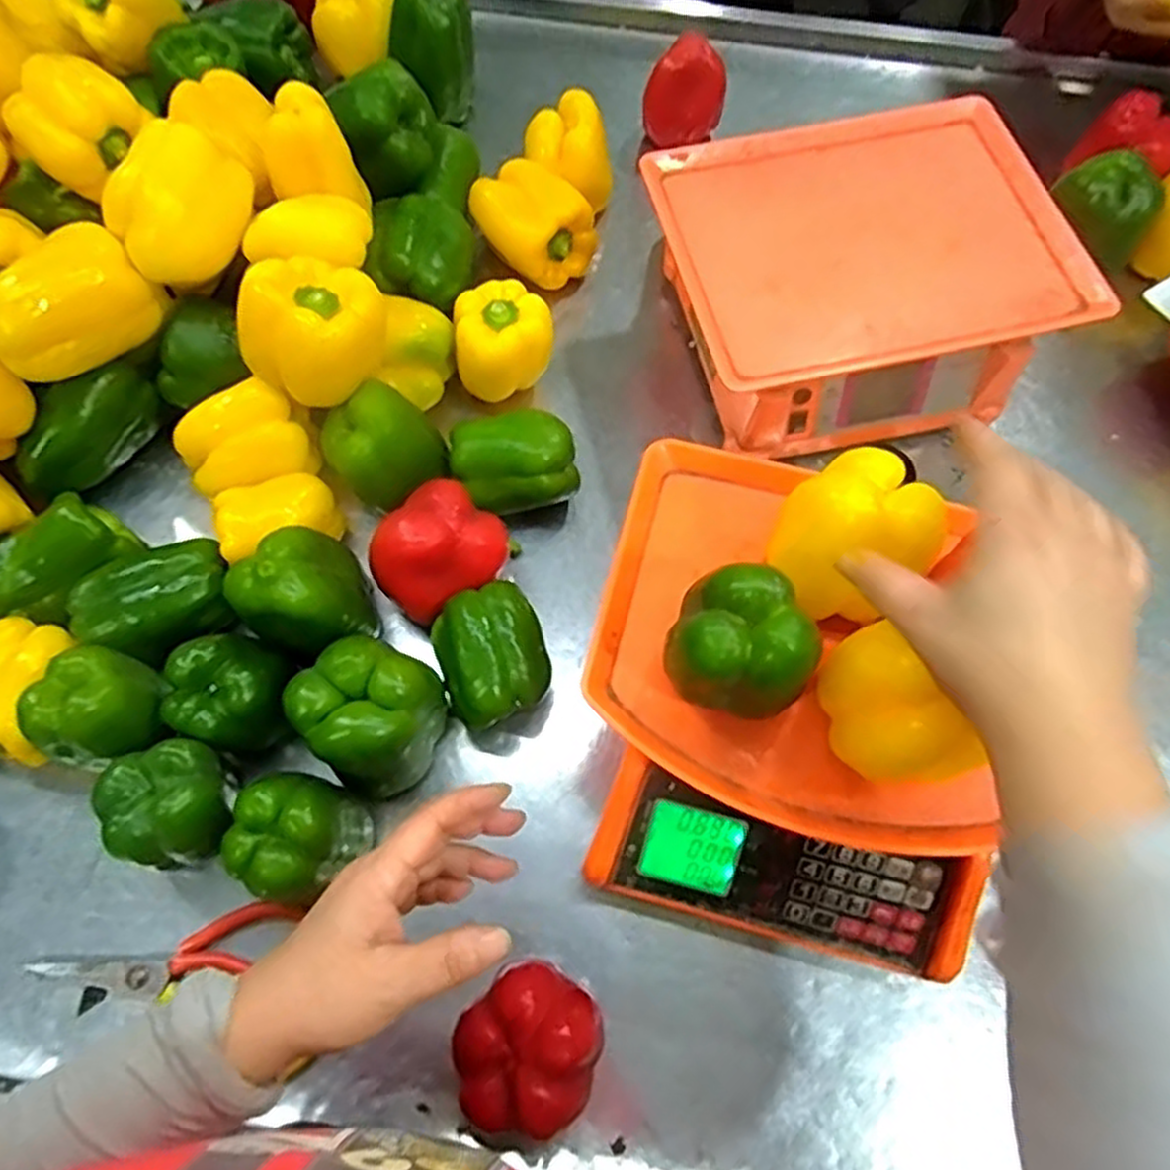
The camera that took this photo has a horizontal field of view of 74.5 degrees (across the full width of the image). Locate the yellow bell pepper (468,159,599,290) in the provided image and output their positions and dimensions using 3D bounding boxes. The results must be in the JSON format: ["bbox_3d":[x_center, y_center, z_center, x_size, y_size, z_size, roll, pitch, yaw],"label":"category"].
[{"bbox_3d":[-0.054,-0.324,0.687,0.107,0.066,0.076,39,73,14],"label":"yellow bell pepper"}]

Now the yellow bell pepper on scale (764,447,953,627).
[{"bbox_3d":[0.147,-0.025,0.432,0.080,0.071,0.076,0,68,-1],"label":"yellow bell pepper on scale"}]

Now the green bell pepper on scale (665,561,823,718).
[{"bbox_3d":[0.077,0.039,0.408,0.058,0.106,0.065,-27,71,-11],"label":"green bell pepper on scale"}]

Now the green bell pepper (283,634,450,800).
[{"bbox_3d":[-0.140,0.085,0.500,0.084,0.078,0.083,0,68,-1],"label":"green bell pepper"}]

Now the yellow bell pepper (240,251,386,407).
[{"bbox_3d":[-0.192,-0.181,0.549,0.102,0.077,0.086,-22,70,-9],"label":"yellow bell pepper"}]

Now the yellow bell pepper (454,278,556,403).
[{"bbox_3d":[-0.065,-0.201,0.634,0.076,0.065,0.069,-7,68,-4],"label":"yellow bell pepper"}]

